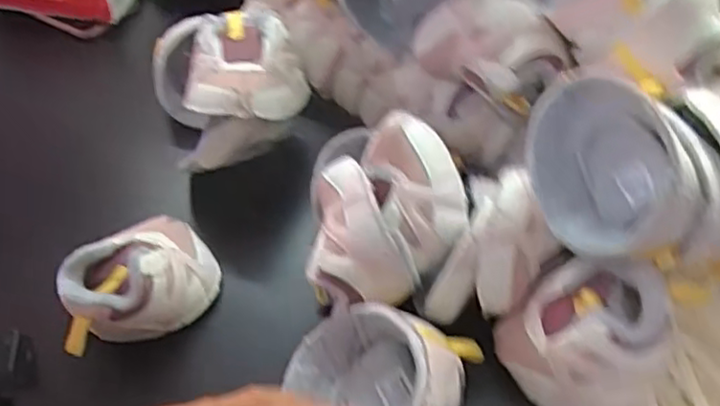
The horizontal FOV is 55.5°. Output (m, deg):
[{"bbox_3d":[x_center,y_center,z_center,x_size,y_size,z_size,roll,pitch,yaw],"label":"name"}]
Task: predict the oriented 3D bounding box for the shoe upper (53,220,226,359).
[{"bbox_3d":[-0.154,0.054,0.483,0.073,0.063,0.127,27,56,23],"label":"shoe upper"}]

